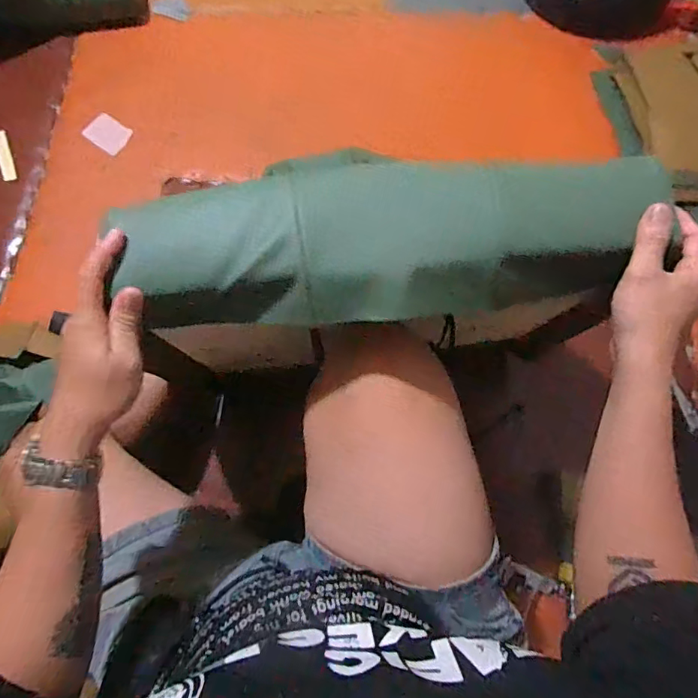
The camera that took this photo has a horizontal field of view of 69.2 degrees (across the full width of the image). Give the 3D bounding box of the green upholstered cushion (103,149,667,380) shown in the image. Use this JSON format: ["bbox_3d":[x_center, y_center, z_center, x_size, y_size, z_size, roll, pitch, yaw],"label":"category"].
[{"bbox_3d":[0.033,-0.082,0.450,0.441,0.066,0.161,-5,73,-1],"label":"green upholstered cushion"}]

